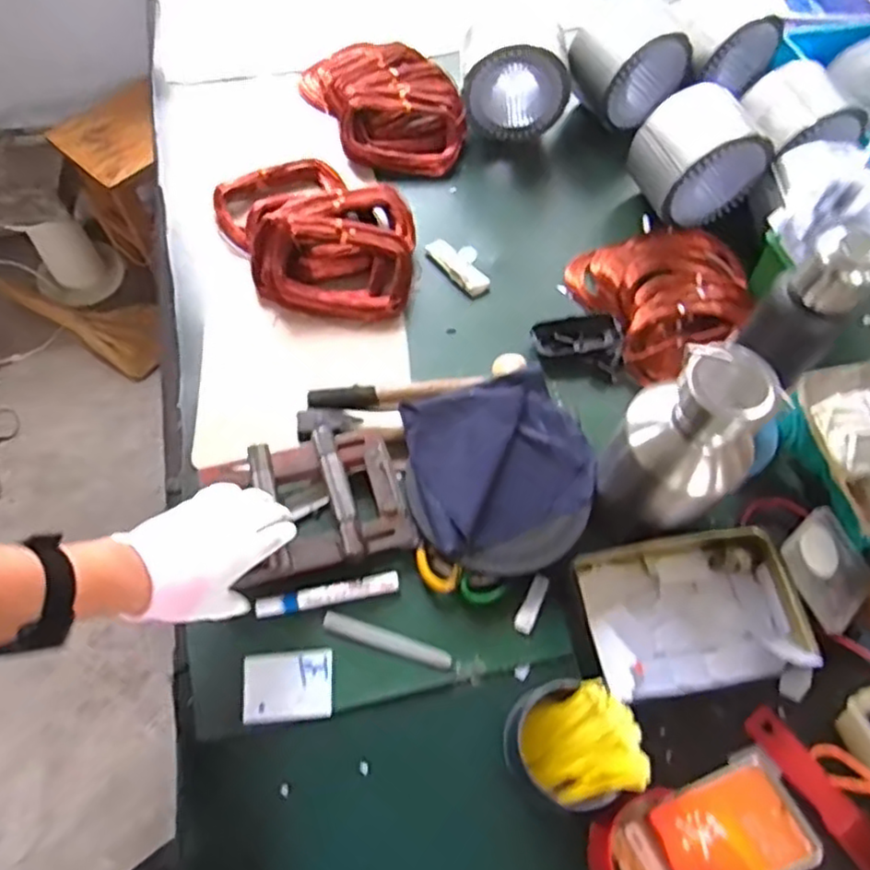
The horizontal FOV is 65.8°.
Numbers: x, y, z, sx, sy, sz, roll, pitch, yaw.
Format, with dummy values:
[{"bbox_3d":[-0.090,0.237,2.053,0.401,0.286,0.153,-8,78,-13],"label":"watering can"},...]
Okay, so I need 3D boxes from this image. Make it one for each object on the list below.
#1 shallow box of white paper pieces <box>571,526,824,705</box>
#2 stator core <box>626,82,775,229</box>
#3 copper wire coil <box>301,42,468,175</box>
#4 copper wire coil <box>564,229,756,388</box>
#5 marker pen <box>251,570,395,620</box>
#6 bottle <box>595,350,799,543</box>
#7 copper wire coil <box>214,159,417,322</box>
[{"bbox_3d":[0.246,0.179,0.669,0.224,0.050,0.148,-8,63,-7],"label":"shallow box of white paper pieces"},{"bbox_3d":[0.353,-0.378,0.918,0.142,0.130,0.121,-23,65,-14],"label":"stator core"},{"bbox_3d":[-0.066,-0.503,1.030,0.201,0.062,0.263,-24,66,-15],"label":"copper wire coil"},{"bbox_3d":[0.310,-0.187,0.881,0.209,0.058,0.219,1,62,-2],"label":"copper wire coil"},{"bbox_3d":[-0.108,0.161,0.678,0.142,0.013,0.021,-10,63,-8],"label":"marker pen"},{"bbox_3d":[0.231,0.018,0.643,0.107,0.219,0.105,1,62,-2],"label":"bottle"},{"bbox_3d":[-0.146,-0.268,0.896,0.222,0.057,0.291,-26,66,-15],"label":"copper wire coil"}]

